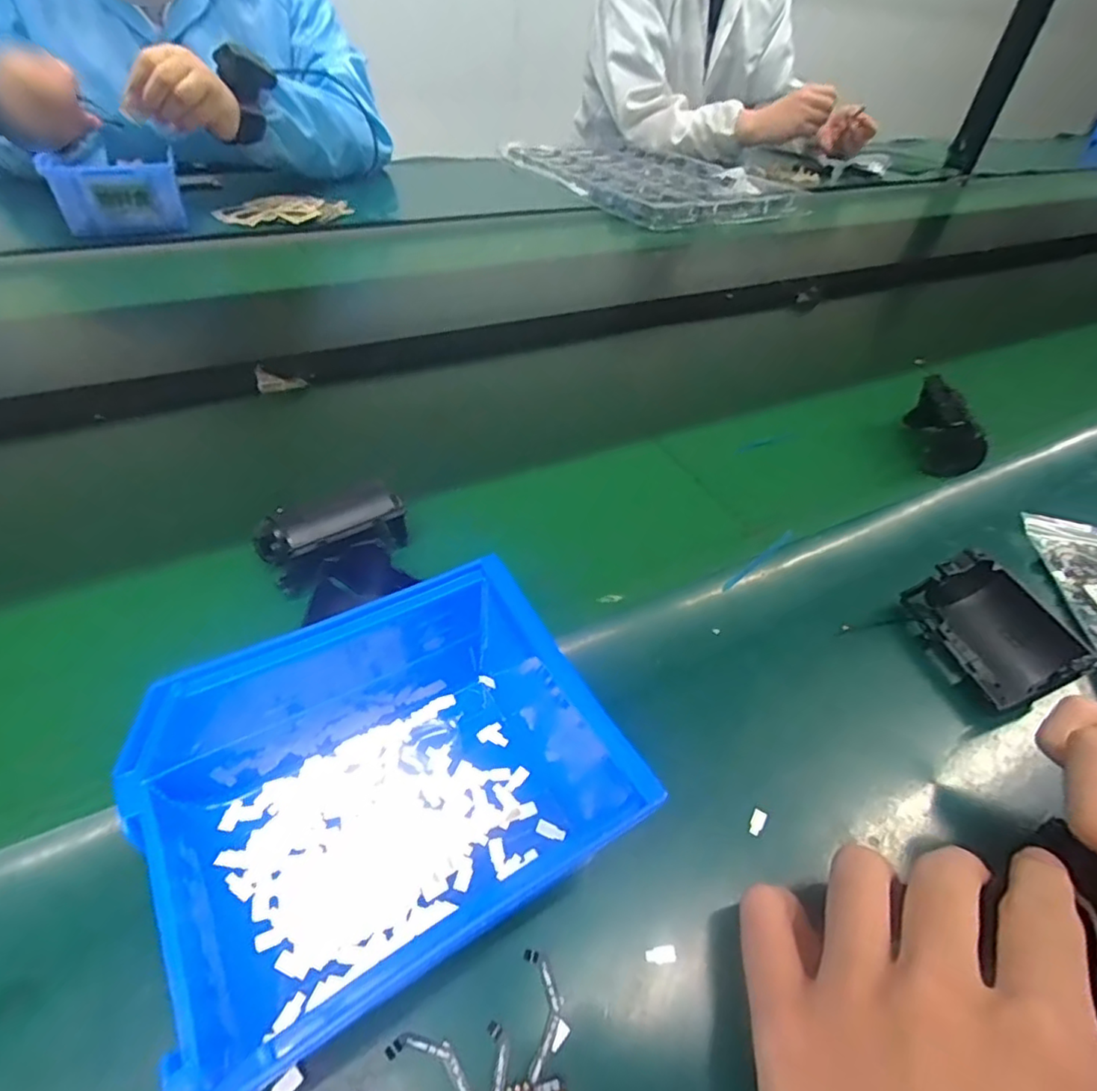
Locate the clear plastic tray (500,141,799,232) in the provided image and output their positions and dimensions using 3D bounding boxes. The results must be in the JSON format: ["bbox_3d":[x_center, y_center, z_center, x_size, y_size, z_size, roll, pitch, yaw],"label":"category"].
[{"bbox_3d":[0.163,-0.597,0.969,0.333,0.040,0.459,-18,50,-23],"label":"clear plastic tray"}]

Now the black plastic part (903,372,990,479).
[{"bbox_3d":[0.301,-0.090,0.442,0.040,0.046,0.070,15,45,8],"label":"black plastic part"}]

